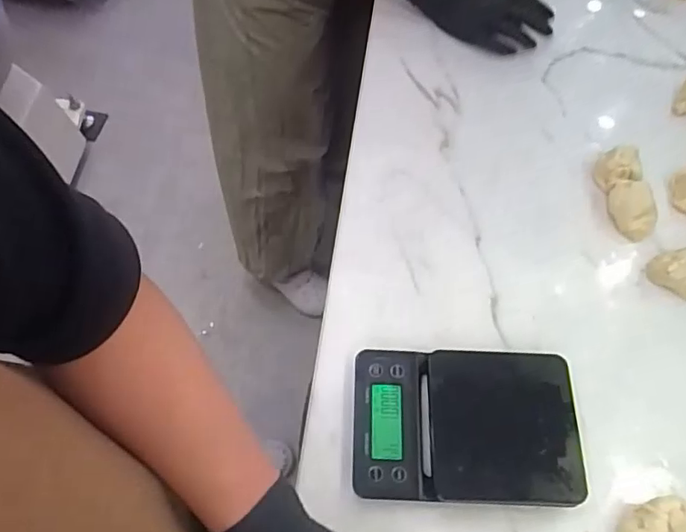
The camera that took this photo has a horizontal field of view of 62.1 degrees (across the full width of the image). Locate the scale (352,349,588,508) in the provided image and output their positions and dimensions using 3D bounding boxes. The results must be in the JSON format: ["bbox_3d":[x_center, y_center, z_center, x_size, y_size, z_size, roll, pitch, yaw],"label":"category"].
[{"bbox_3d":[0.105,0.137,0.495,0.187,0.031,0.127,3,63,-2],"label":"scale"}]

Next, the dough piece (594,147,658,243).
[{"bbox_3d":[0.302,-0.078,0.607,0.045,0.035,0.103,-5,63,-6],"label":"dough piece"}]

